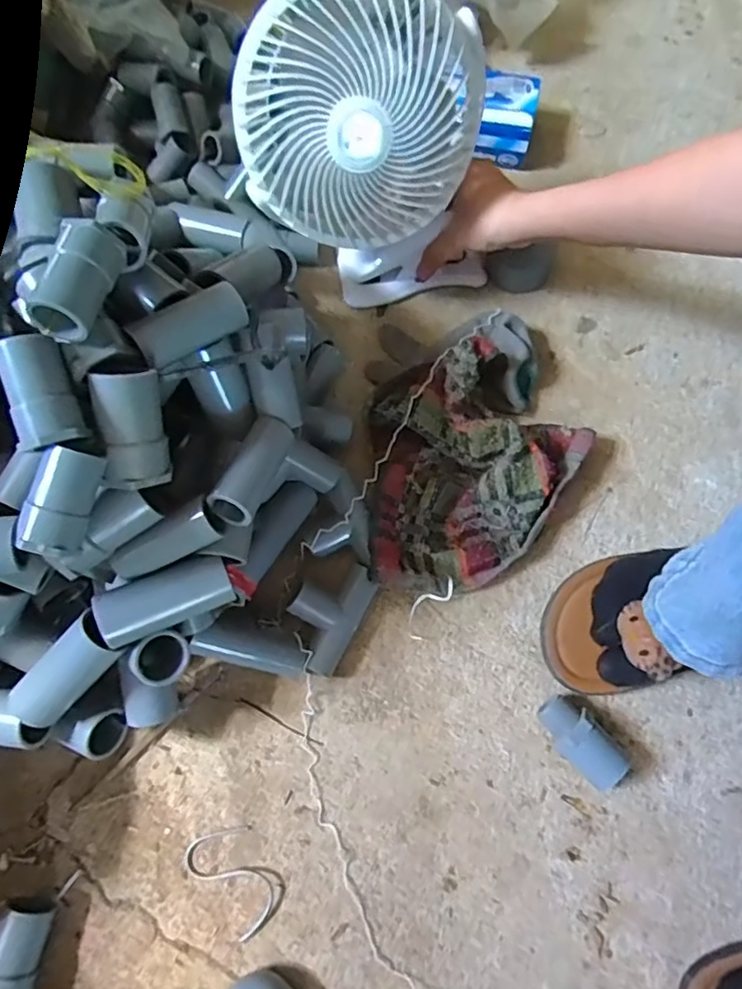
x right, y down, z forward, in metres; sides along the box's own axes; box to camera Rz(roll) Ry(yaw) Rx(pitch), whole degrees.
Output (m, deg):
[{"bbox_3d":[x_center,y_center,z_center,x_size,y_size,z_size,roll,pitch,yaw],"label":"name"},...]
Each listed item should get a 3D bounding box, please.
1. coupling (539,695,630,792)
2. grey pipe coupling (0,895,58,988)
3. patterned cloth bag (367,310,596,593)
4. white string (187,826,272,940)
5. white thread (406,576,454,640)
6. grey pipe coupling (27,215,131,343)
[{"bbox_3d":[0.150,0.178,0.421,0.032,0.034,0.067,-38,74,-12],"label":"coupling"},{"bbox_3d":[-0.235,0.305,0.386,0.035,0.036,0.056,5,71,3],"label":"grey pipe coupling"},{"bbox_3d":[0.088,-0.044,0.488,0.178,0.063,0.239,-1,70,1],"label":"patterned cloth bag"},{"bbox_3d":[-0.098,0.271,0.409,0.048,0.004,0.070,-26,72,-8],"label":"white string"},{"bbox_3d":[0.047,0.090,0.468,0.022,0.008,0.056,42,88,14],"label":"white thread"},{"bbox_3d":[-0.141,-0.105,0.279,0.027,0.025,0.056,14,70,6],"label":"grey pipe coupling"}]

